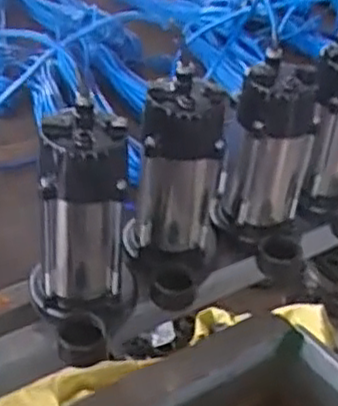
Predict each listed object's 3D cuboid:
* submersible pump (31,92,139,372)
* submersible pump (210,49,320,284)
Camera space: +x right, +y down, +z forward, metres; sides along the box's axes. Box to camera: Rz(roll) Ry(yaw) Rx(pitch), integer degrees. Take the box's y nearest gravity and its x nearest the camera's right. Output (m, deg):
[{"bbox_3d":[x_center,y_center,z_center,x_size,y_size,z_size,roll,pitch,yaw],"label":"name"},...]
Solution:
[{"bbox_3d":[-0.087,0.039,0.735,0.113,0.235,0.141,4,37,-5],"label":"submersible pump"},{"bbox_3d":[0.124,-0.038,0.866,0.110,0.231,0.125,6,36,-2],"label":"submersible pump"}]

